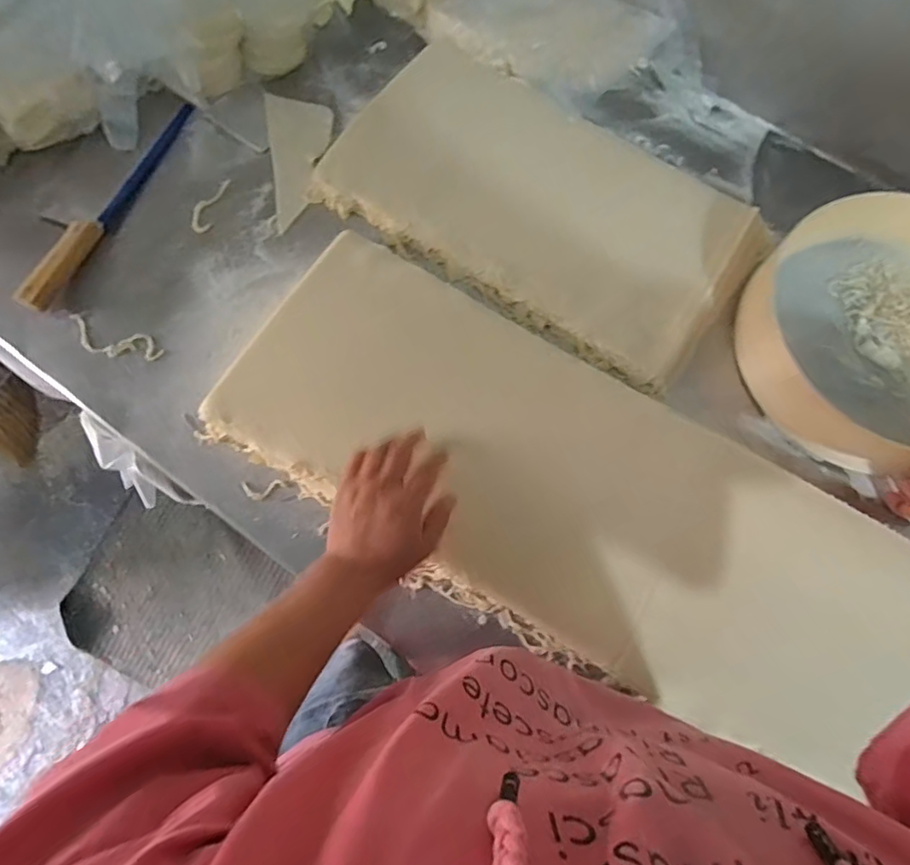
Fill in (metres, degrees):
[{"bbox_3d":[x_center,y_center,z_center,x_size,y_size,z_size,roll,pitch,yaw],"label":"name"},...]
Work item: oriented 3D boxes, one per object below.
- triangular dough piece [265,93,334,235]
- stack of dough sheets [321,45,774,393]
[{"bbox_3d":[-0.186,-0.341,0.685,0.078,0.006,0.188,-9,75,-3],"label":"triangular dough piece"},{"bbox_3d":[0.098,-0.275,0.651,0.483,0.037,0.266,32,77,8],"label":"stack of dough sheets"}]

